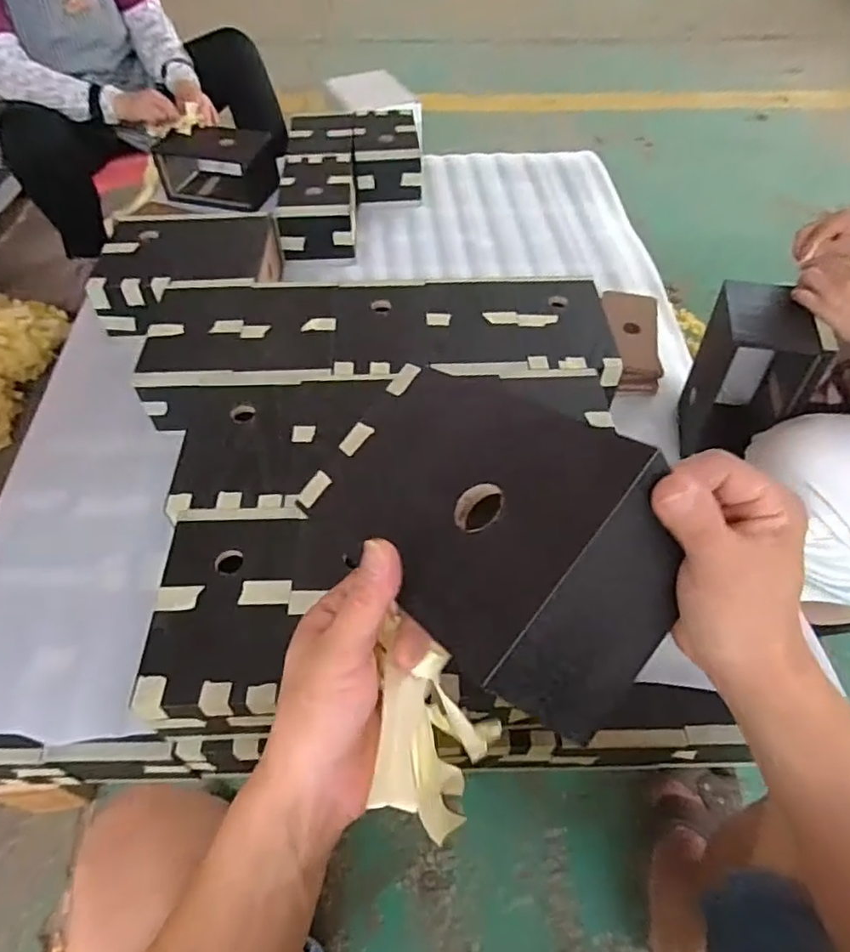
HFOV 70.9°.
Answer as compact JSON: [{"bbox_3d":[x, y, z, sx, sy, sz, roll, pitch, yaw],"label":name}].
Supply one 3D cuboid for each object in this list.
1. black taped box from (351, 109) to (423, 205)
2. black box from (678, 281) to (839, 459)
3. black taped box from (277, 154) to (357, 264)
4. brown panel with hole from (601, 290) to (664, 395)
[{"bbox_3d":[-0.087,-0.725,1.345,0.143,0.126,0.229,-5,52,-2],"label":"black taped box"},{"bbox_3d":[0.438,-0.128,0.829,0.120,0.245,0.131,6,52,7],"label":"black box"},{"bbox_3d":[-0.209,-0.536,1.205,0.145,0.117,0.243,-6,52,-2],"label":"black taped box"},{"bbox_3d":[0.352,-0.234,1.001,0.083,0.029,0.246,2,52,4],"label":"brown panel with hole"}]

